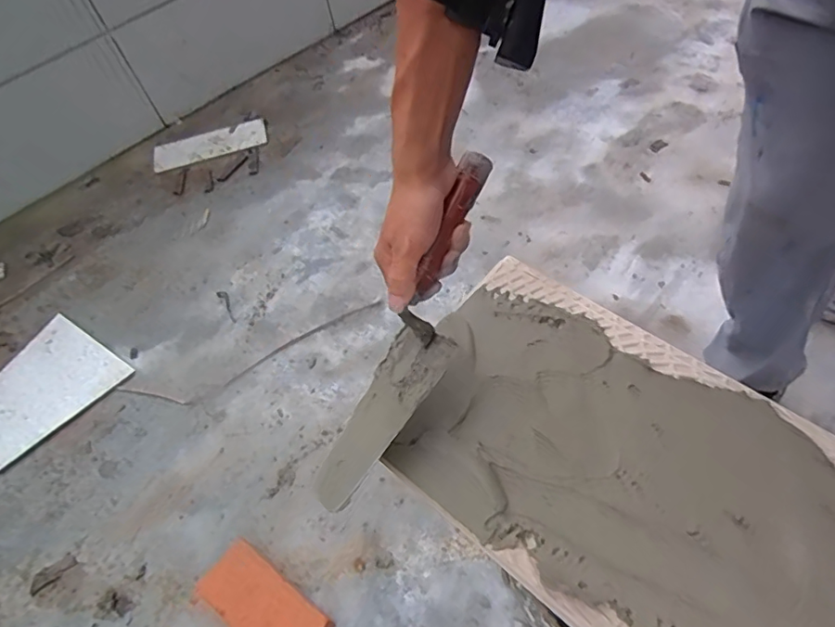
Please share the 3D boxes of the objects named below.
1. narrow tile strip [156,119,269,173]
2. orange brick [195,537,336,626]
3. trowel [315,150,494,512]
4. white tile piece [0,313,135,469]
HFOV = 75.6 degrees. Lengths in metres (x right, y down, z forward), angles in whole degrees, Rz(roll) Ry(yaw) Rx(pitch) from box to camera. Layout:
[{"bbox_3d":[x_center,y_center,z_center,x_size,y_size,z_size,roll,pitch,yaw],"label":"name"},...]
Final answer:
[{"bbox_3d":[-0.525,-0.429,1.366,0.281,0.013,0.089,-22,64,-14],"label":"narrow tile strip"},{"bbox_3d":[-0.212,0.407,0.749,0.192,0.050,0.084,29,63,22],"label":"orange brick"},{"bbox_3d":[0.003,0.020,0.510,0.075,0.070,0.348,25,93,20],"label":"trowel"},{"bbox_3d":[-0.724,0.148,1.023,0.215,0.011,0.269,30,64,19],"label":"white tile piece"}]

